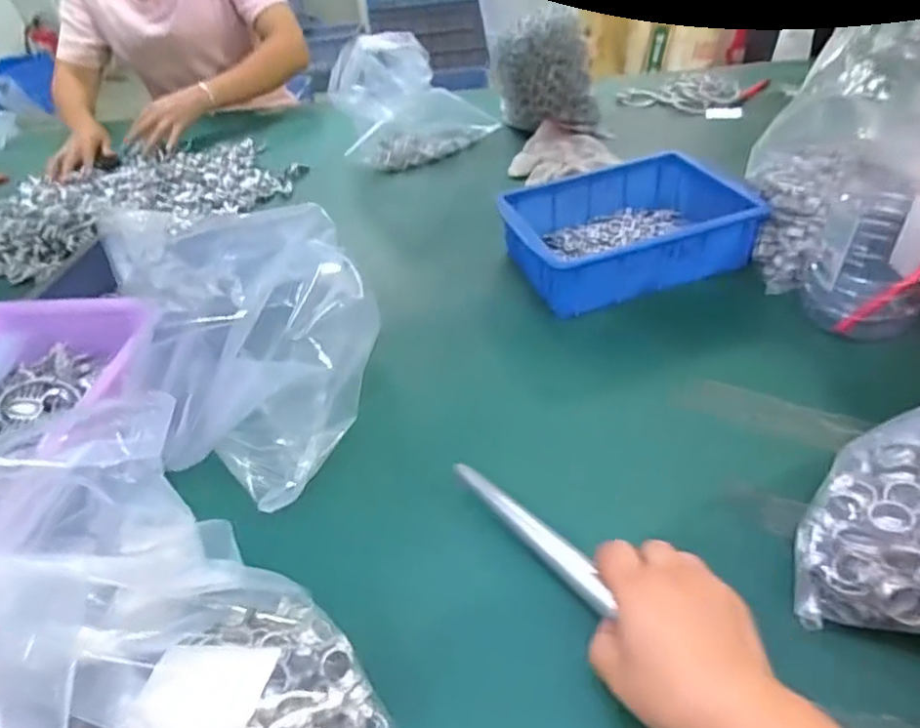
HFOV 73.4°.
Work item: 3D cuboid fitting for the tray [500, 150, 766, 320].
[{"bbox_3d":[0.182,-0.153,0.689,0.241,0.061,0.175,-17,42,-10],"label":"tray"}]

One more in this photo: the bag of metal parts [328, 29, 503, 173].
[{"bbox_3d":[-0.068,-0.428,0.972,0.258,0.173,0.139,-19,42,-13],"label":"bag of metal parts"}]

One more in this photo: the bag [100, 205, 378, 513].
[{"bbox_3d":[-0.164,-0.017,0.480,0.164,0.184,0.155,10,44,20],"label":"bag"}]

